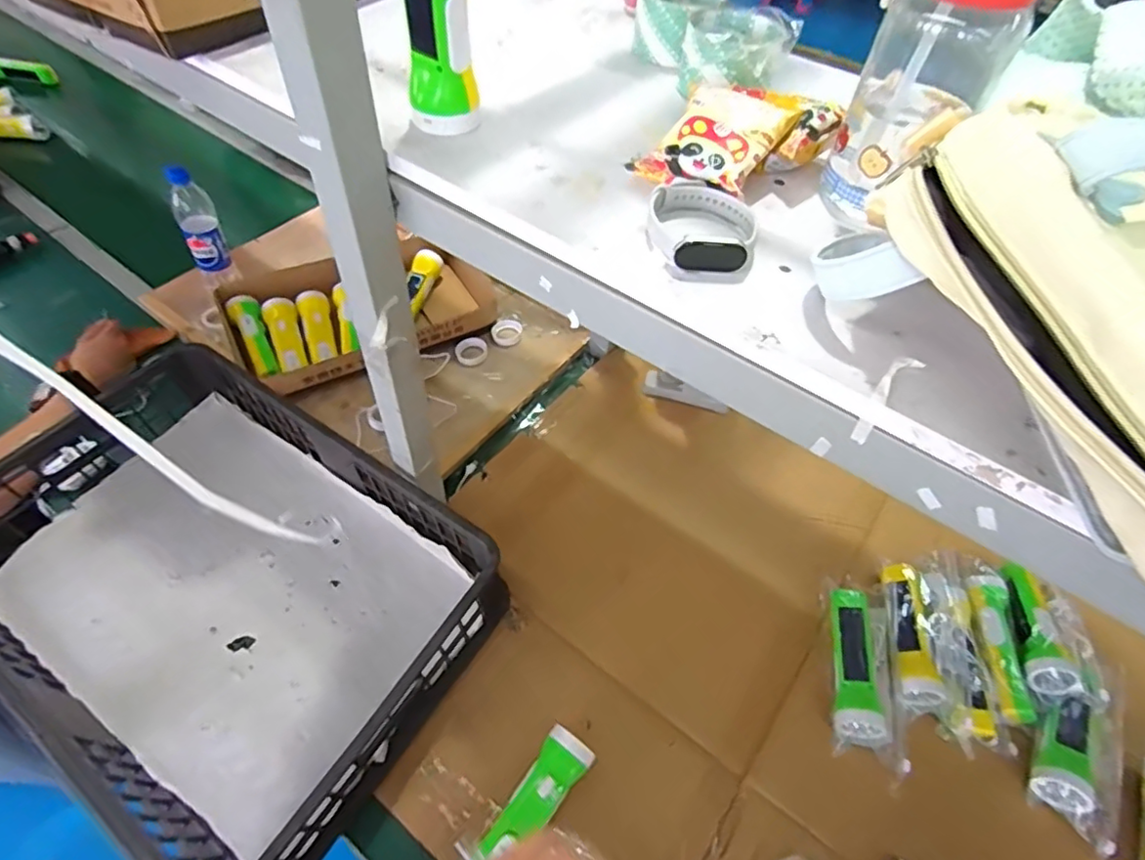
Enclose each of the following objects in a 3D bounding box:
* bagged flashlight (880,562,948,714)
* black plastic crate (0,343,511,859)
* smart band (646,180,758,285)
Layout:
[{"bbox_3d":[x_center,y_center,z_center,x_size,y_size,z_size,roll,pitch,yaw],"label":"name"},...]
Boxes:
[{"bbox_3d":[0.411,0.250,0.747,0.058,0.040,0.184,7,52,1],"label":"bagged flashlight"},{"bbox_3d":[-0.421,0.174,0.719,0.595,0.155,0.398,30,55,20],"label":"black plastic crate"},{"bbox_3d":[0.081,-0.128,0.383,0.067,0.020,0.082,12,52,5],"label":"smart band"}]

